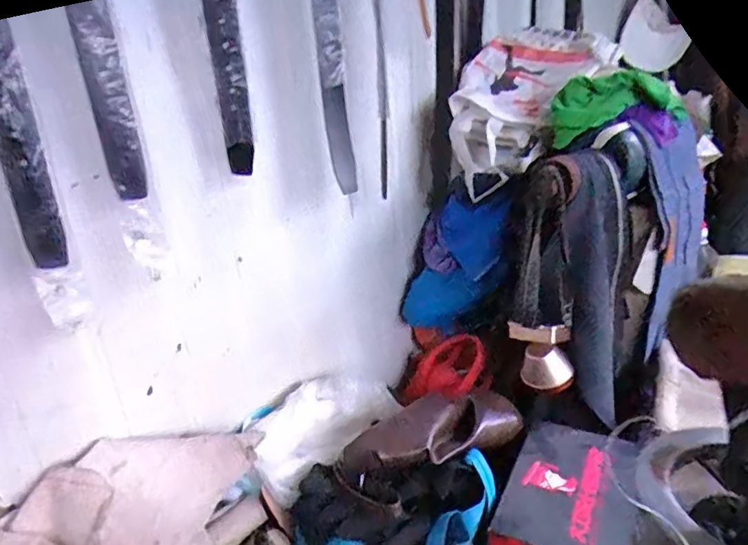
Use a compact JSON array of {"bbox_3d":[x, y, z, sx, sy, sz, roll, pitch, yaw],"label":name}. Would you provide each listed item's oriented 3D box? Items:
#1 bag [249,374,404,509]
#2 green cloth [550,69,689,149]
[{"bbox_3d":[-0.074,0.204,0.735,0.203,0.062,0.105,-22,27,-36],"label":"bag"},{"bbox_3d":[0.344,-0.231,0.752,0.182,0.088,0.044,-1,22,10],"label":"green cloth"}]

